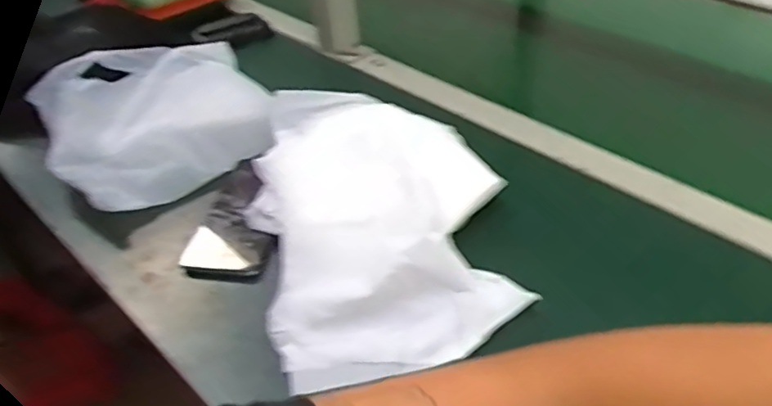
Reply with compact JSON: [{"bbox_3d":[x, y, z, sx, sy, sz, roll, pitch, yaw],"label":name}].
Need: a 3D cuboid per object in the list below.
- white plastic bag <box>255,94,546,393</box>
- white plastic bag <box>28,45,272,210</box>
[{"bbox_3d":[-0.009,0.003,0.599,0.208,0.068,0.316,-10,40,-4],"label":"white plastic bag"},{"bbox_3d":[-0.260,-0.102,0.736,0.231,0.066,0.248,-21,42,-17],"label":"white plastic bag"}]

